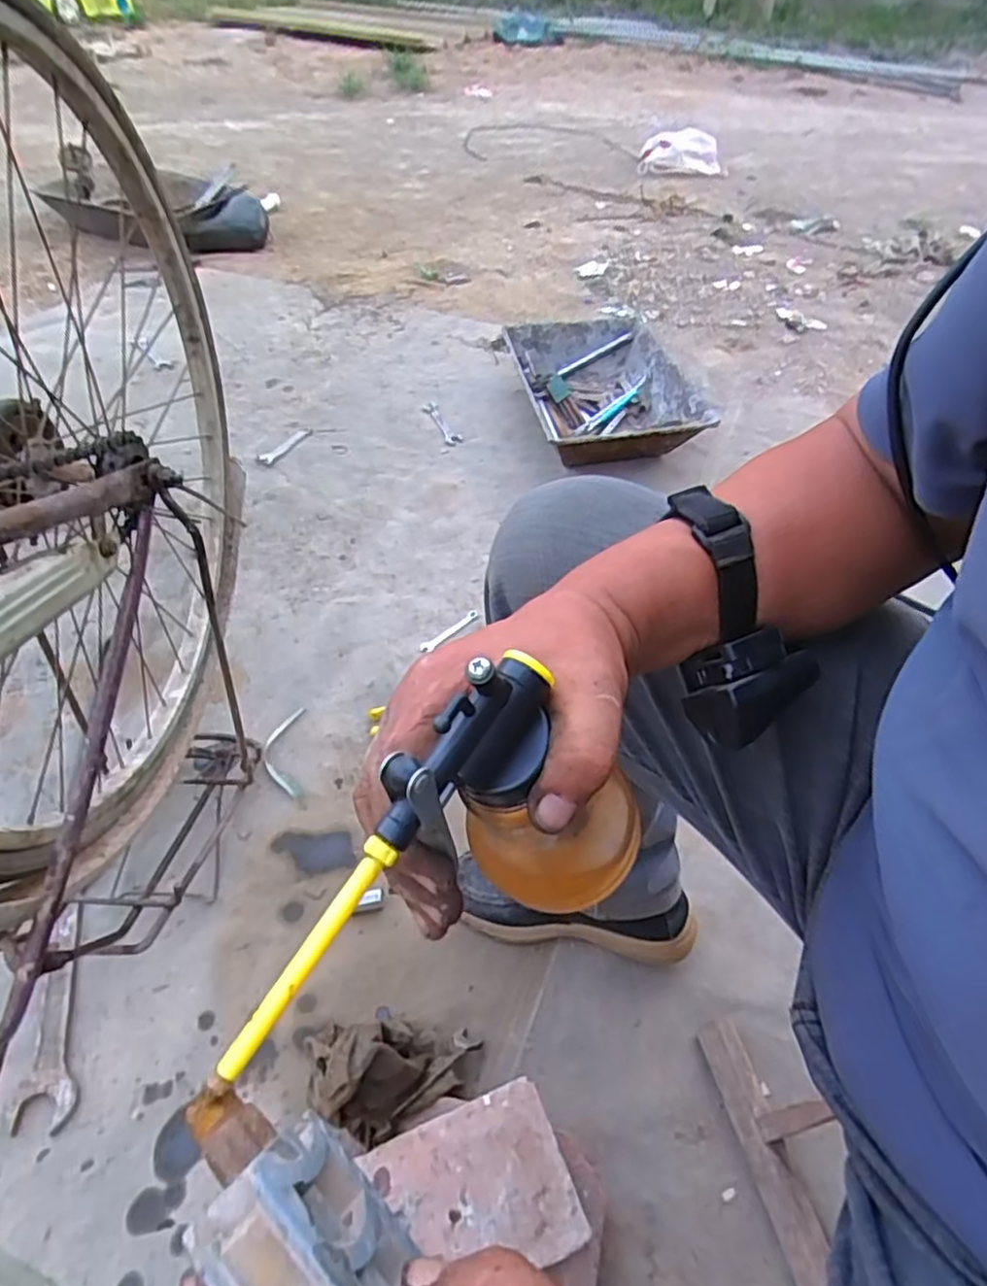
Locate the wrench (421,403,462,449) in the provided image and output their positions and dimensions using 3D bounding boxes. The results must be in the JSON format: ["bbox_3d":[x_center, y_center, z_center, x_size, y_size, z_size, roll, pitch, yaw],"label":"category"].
[{"bbox_3d":[-0.109,-0.455,1.431,0.036,0.008,0.180,-15,50,-16],"label":"wrench"}]

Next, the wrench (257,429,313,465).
[{"bbox_3d":[-0.406,-0.384,1.348,0.033,0.004,0.149,23,50,17],"label":"wrench"}]

